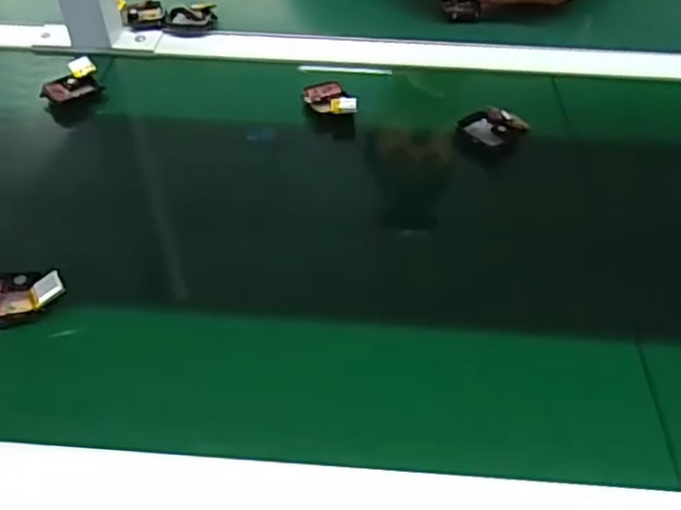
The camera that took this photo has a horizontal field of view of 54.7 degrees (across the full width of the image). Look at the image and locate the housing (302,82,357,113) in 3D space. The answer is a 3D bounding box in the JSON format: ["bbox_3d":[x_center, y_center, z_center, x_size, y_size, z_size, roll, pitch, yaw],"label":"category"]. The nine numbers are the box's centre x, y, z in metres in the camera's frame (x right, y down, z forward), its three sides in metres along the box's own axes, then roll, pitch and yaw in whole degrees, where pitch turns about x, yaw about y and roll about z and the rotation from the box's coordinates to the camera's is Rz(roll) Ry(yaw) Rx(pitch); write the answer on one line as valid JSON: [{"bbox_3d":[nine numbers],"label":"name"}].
[{"bbox_3d":[-0.010,-0.133,0.560,0.036,0.008,0.048,-19,49,-18],"label":"housing"}]

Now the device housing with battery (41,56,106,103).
[{"bbox_3d":[-0.235,-0.148,0.576,0.050,0.023,0.041,-26,52,-24],"label":"device housing with battery"}]

